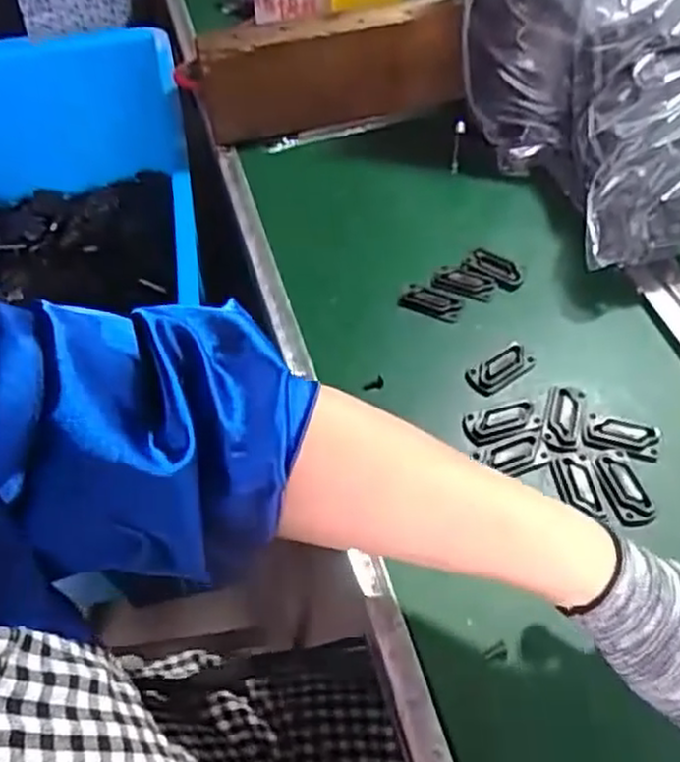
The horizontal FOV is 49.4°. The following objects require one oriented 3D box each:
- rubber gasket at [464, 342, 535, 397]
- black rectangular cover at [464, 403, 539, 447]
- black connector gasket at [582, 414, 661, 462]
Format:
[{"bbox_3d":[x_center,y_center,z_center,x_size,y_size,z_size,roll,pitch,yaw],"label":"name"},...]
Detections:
[{"bbox_3d":[0.109,-0.007,0.501,0.048,0.004,0.023,-28,58,-17],"label":"rubber gasket"},{"bbox_3d":[0.104,0.026,0.475,0.048,0.004,0.025,-16,55,-9],"label":"black rectangular cover"},{"bbox_3d":[0.178,0.035,0.467,0.045,0.005,0.025,12,56,11],"label":"black connector gasket"}]

